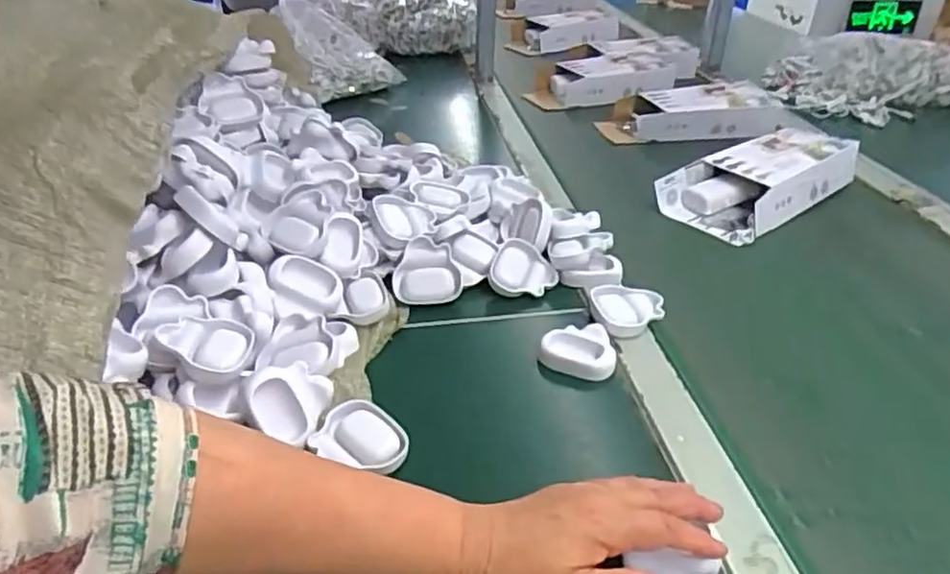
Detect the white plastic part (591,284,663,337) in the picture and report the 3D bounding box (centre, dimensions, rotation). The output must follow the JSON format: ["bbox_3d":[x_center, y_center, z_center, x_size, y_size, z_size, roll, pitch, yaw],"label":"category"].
[{"bbox_3d":[0.136,0.021,0.604,0.061,0.020,0.061,0,33,0],"label":"white plastic part"}]

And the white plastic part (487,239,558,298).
[{"bbox_3d":[0.046,-0.016,0.651,0.062,0.013,0.062,29,56,7],"label":"white plastic part"}]

